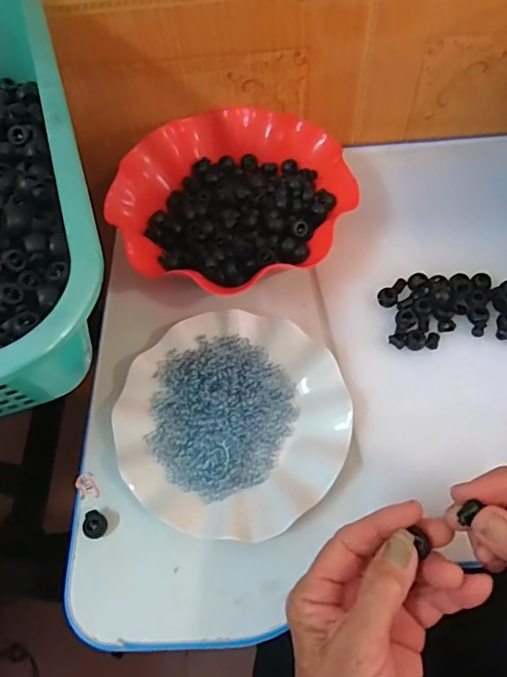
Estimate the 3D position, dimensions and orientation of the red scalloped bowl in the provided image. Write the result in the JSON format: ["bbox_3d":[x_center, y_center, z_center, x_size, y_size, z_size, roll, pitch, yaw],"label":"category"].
[{"bbox_3d":[-0.021,-0.132,0.477,0.216,0.044,0.207,-2,60,3],"label":"red scalloped bowl"}]

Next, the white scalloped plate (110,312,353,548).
[{"bbox_3d":[-0.016,0.063,0.395,0.176,0.027,0.179,-2,60,3],"label":"white scalloped plate"}]

